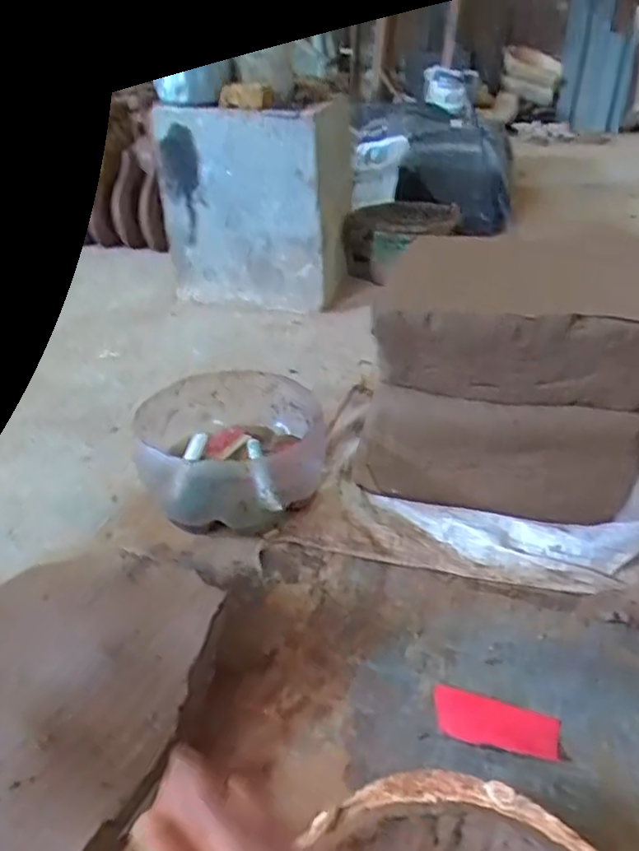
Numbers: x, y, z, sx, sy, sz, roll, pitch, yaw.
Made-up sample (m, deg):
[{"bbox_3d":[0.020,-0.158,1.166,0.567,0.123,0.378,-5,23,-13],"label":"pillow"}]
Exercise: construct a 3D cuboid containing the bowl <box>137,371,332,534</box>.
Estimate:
[{"bbox_3d":[-0.116,0.035,0.858,0.245,0.127,0.251,-7,33,-11],"label":"bowl"}]

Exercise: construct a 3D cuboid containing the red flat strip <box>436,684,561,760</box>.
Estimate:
[{"bbox_3d":[0.162,0.275,0.581,0.110,0.010,0.045,11,34,17],"label":"red flat strip"}]

